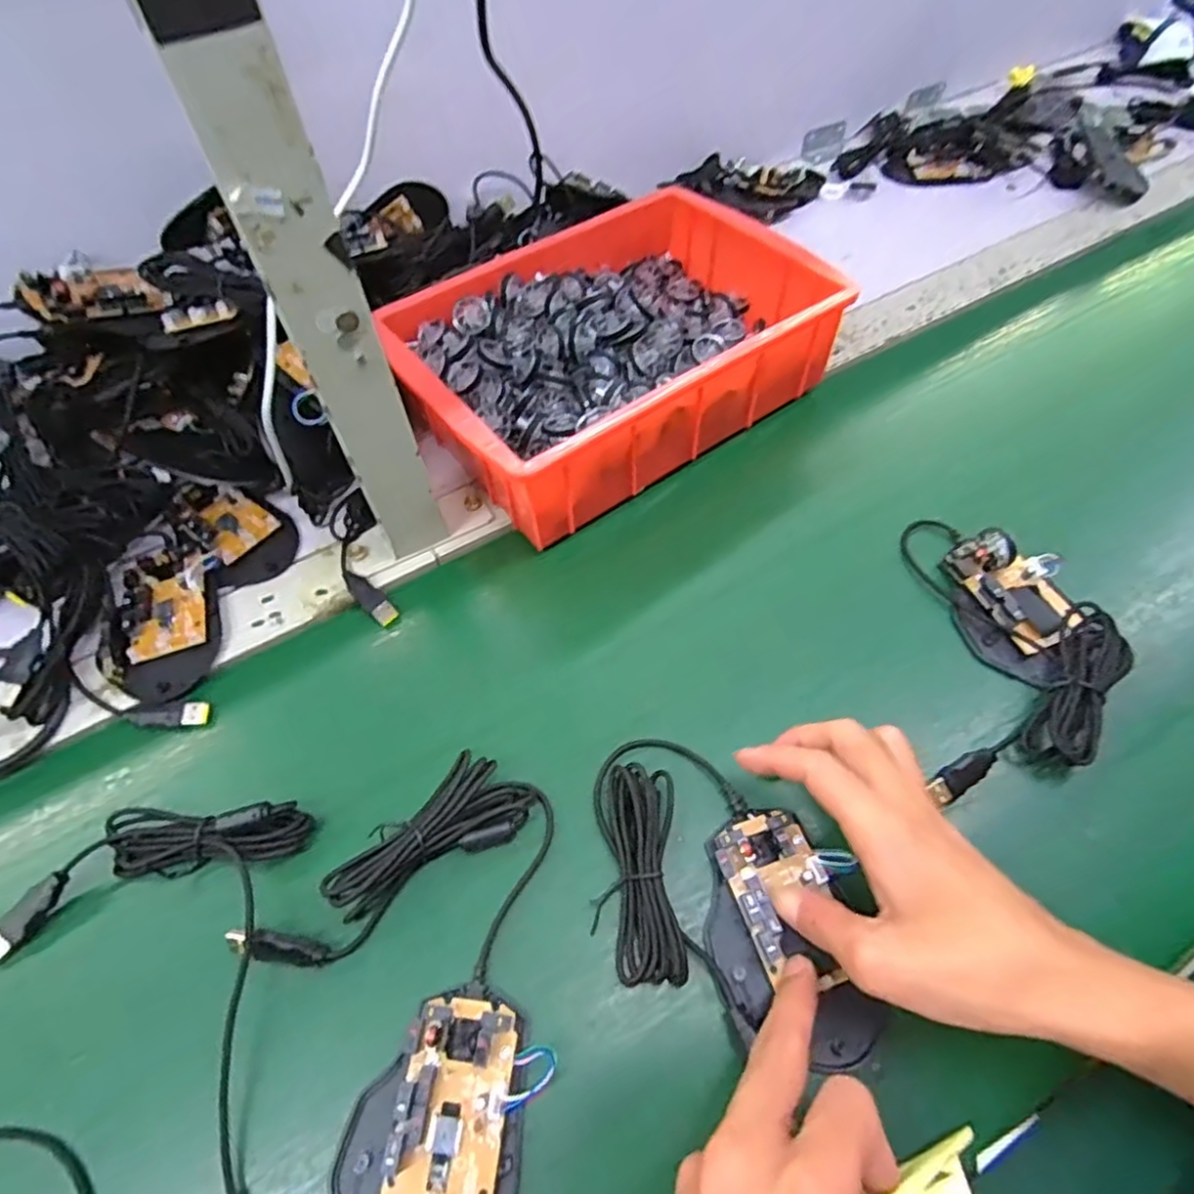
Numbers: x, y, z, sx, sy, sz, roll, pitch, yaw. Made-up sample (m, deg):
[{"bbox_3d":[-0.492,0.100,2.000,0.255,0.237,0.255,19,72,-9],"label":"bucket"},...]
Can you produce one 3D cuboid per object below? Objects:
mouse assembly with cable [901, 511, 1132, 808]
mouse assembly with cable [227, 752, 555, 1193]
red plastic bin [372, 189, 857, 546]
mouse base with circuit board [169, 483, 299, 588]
[{"bbox_3d":[0.243,0.027,0.387,0.105,0.027,0.182,5,57,7],"label":"mouse assembly with cable"},{"bbox_3d":[-0.066,0.179,0.302,0.154,0.019,0.169,-33,61,-17],"label":"mouse assembly with cable"},{"bbox_3d":[0.006,-0.186,0.500,0.291,0.078,0.206,-33,61,-17],"label":"red plastic bin"},{"bbox_3d":[-0.250,-0.048,0.463,0.063,0.019,0.093,-38,63,-20],"label":"mouse base with circuit board"}]

